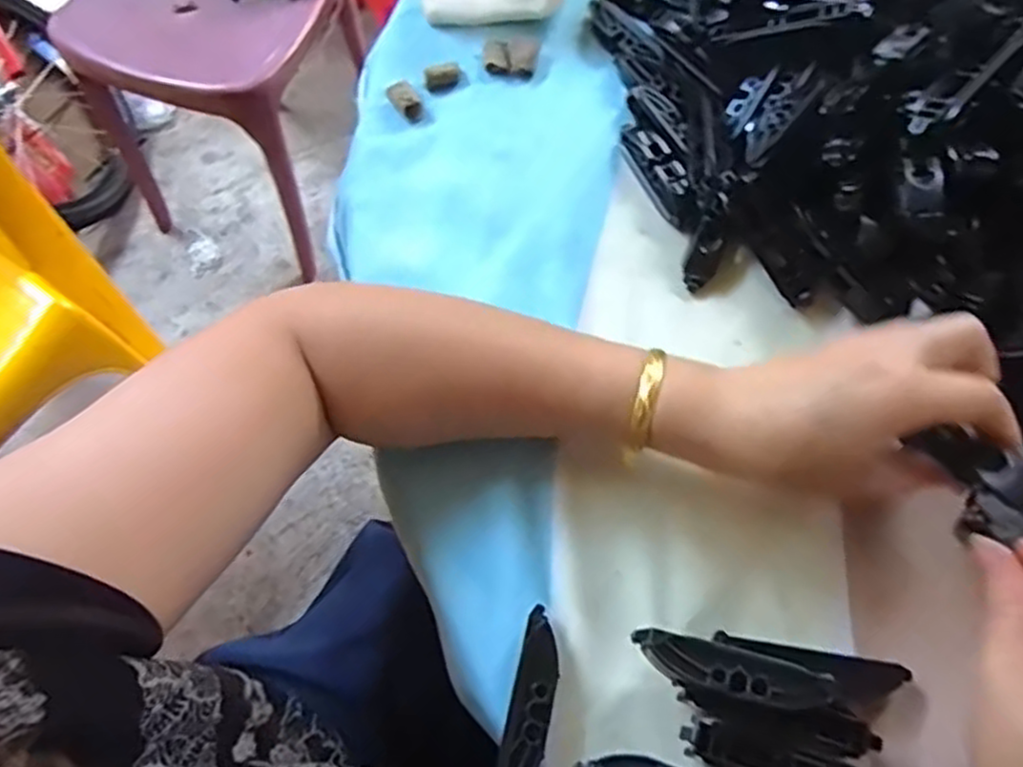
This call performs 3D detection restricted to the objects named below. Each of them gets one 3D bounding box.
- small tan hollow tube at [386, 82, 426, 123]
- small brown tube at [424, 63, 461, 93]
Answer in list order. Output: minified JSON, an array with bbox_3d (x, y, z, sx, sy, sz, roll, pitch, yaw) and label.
[{"bbox_3d":[-0.069,-0.183,0.476,0.015,0.011,0.032,-34,68,-13],"label":"small tan hollow tube"},{"bbox_3d":[-0.045,-0.200,0.482,0.023,0.010,0.014,-18,66,-6],"label":"small brown tube"}]

